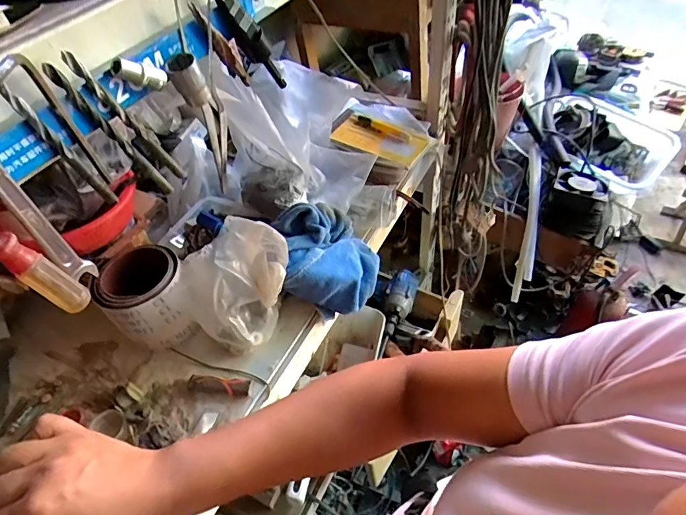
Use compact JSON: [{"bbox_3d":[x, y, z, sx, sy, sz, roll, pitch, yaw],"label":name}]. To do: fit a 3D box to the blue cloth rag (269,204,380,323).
[{"bbox_3d":[-0.019,-0.002,0.589,0.137,0.059,0.158,4,64,-33],"label":"blue cloth rag"}]

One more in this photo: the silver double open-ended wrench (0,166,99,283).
[{"bbox_3d":[-0.145,-0.021,0.200,0.004,0.096,0.015,19,53,20],"label":"silver double open-ended wrench"}]

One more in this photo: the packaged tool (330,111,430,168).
[{"bbox_3d":[0.061,-0.204,0.725,0.152,0.011,0.084,24,55,23],"label":"packaged tool"}]

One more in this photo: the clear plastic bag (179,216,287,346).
[{"bbox_3d":[-0.138,0.027,0.535,0.117,0.124,0.119,27,57,26],"label":"clear plastic bag"}]

